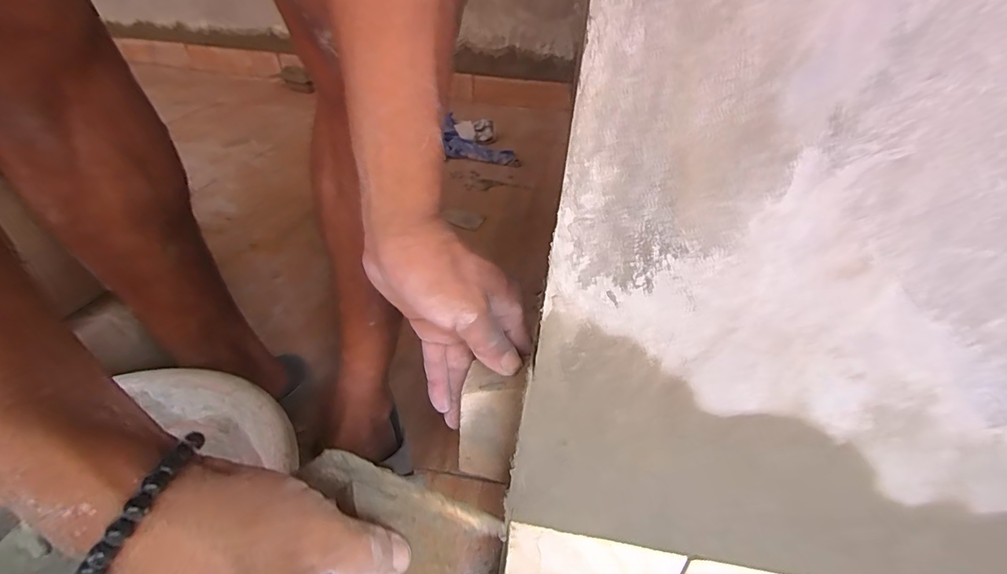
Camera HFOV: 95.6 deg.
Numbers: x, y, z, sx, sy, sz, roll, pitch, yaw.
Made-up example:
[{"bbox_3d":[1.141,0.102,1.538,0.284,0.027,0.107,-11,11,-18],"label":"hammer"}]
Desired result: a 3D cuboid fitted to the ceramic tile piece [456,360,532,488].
[{"bbox_3d":[-0.010,0.094,0.310,0.037,0.106,0.016,10,37,4],"label":"ceramic tile piece"}]

